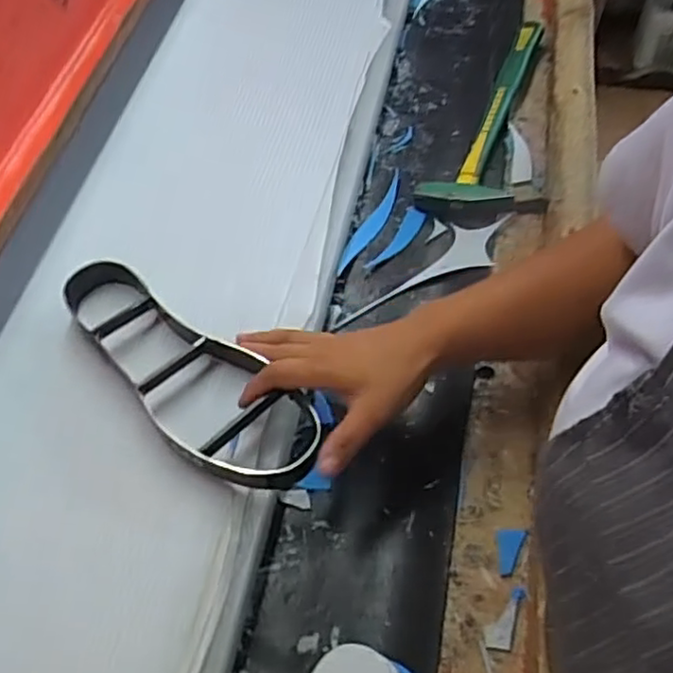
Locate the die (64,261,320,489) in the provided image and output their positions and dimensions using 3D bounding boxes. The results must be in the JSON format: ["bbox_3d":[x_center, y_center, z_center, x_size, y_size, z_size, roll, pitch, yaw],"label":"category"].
[{"bbox_3d":[-0.121,0.030,0.560,0.092,0.053,0.260,-39,65,-22],"label":"die"}]

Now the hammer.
[{"bbox_3d":[0.200,-0.227,0.756,0.122,0.041,0.301,24,60,16],"label":"hammer"}]

